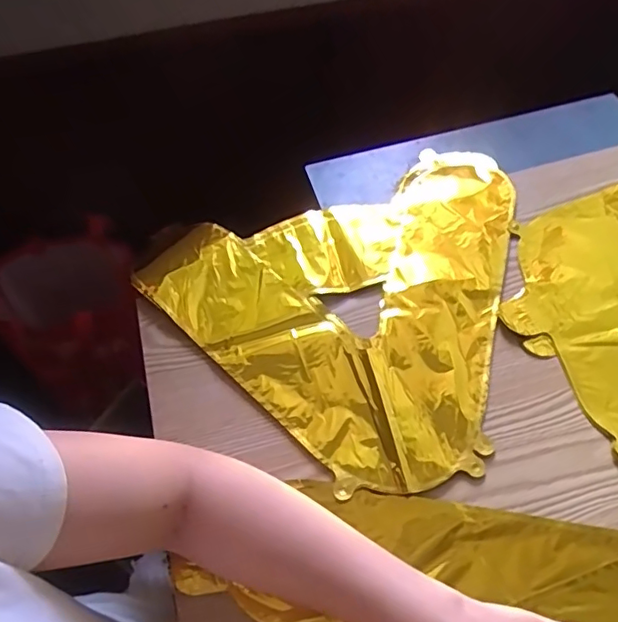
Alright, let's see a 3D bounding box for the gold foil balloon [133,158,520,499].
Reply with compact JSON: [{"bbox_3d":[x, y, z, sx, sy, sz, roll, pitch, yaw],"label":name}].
[{"bbox_3d":[0.075,-0.038,0.541,0.350,0.010,0.322,-39,63,-20],"label":"gold foil balloon"}]

